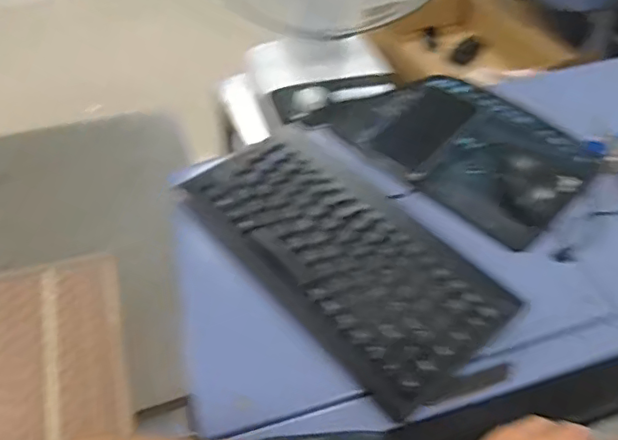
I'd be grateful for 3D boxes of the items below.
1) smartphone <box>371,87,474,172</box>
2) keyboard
[{"bbox_3d":[0.130,-0.105,0.642,0.070,0.011,0.139,23,51,27],"label":"smartphone"},{"bbox_3d":[0.028,0.023,0.503,0.149,0.019,0.283,-33,57,-28],"label":"keyboard"}]

